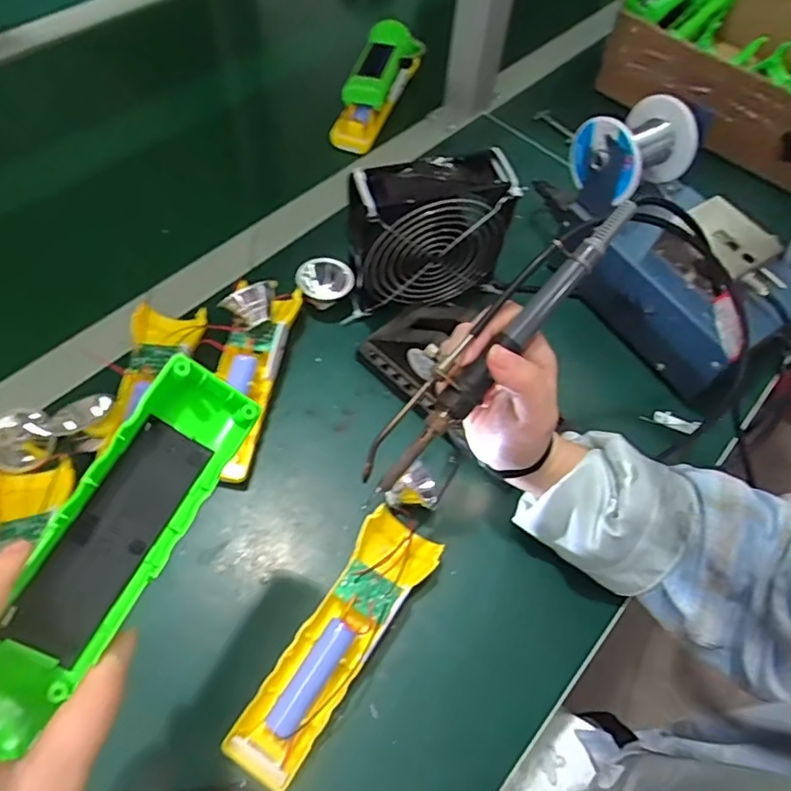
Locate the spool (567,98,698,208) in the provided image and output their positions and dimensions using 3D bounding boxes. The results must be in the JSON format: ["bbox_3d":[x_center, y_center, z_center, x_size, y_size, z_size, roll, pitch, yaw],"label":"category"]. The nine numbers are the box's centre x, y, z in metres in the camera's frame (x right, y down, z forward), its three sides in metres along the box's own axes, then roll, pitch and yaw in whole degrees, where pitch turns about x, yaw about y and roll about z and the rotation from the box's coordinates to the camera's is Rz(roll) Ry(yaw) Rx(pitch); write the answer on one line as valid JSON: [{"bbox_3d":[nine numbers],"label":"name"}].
[{"bbox_3d":[0.189,-0.193,0.453,0.082,0.067,0.066,-26,65,-18],"label":"spool"}]

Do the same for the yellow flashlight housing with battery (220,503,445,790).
[{"bbox_3d":[-0.034,0.150,0.349,0.052,0.041,0.166,30,62,13],"label":"yellow flashlight housing with battery"}]

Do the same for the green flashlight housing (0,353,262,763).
[{"bbox_3d":[-0.106,0.053,0.215,0.042,0.024,0.139,35,67,-22],"label":"green flashlight housing"}]

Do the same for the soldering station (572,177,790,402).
[{"bbox_3d":[0.245,-0.096,0.464,0.121,0.092,0.148,-33,67,-21],"label":"soldering station"}]

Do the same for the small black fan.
[{"bbox_3d":[0.023,-0.124,0.448,0.116,0.126,0.050,-10,61,-10],"label":"small black fan"}]

